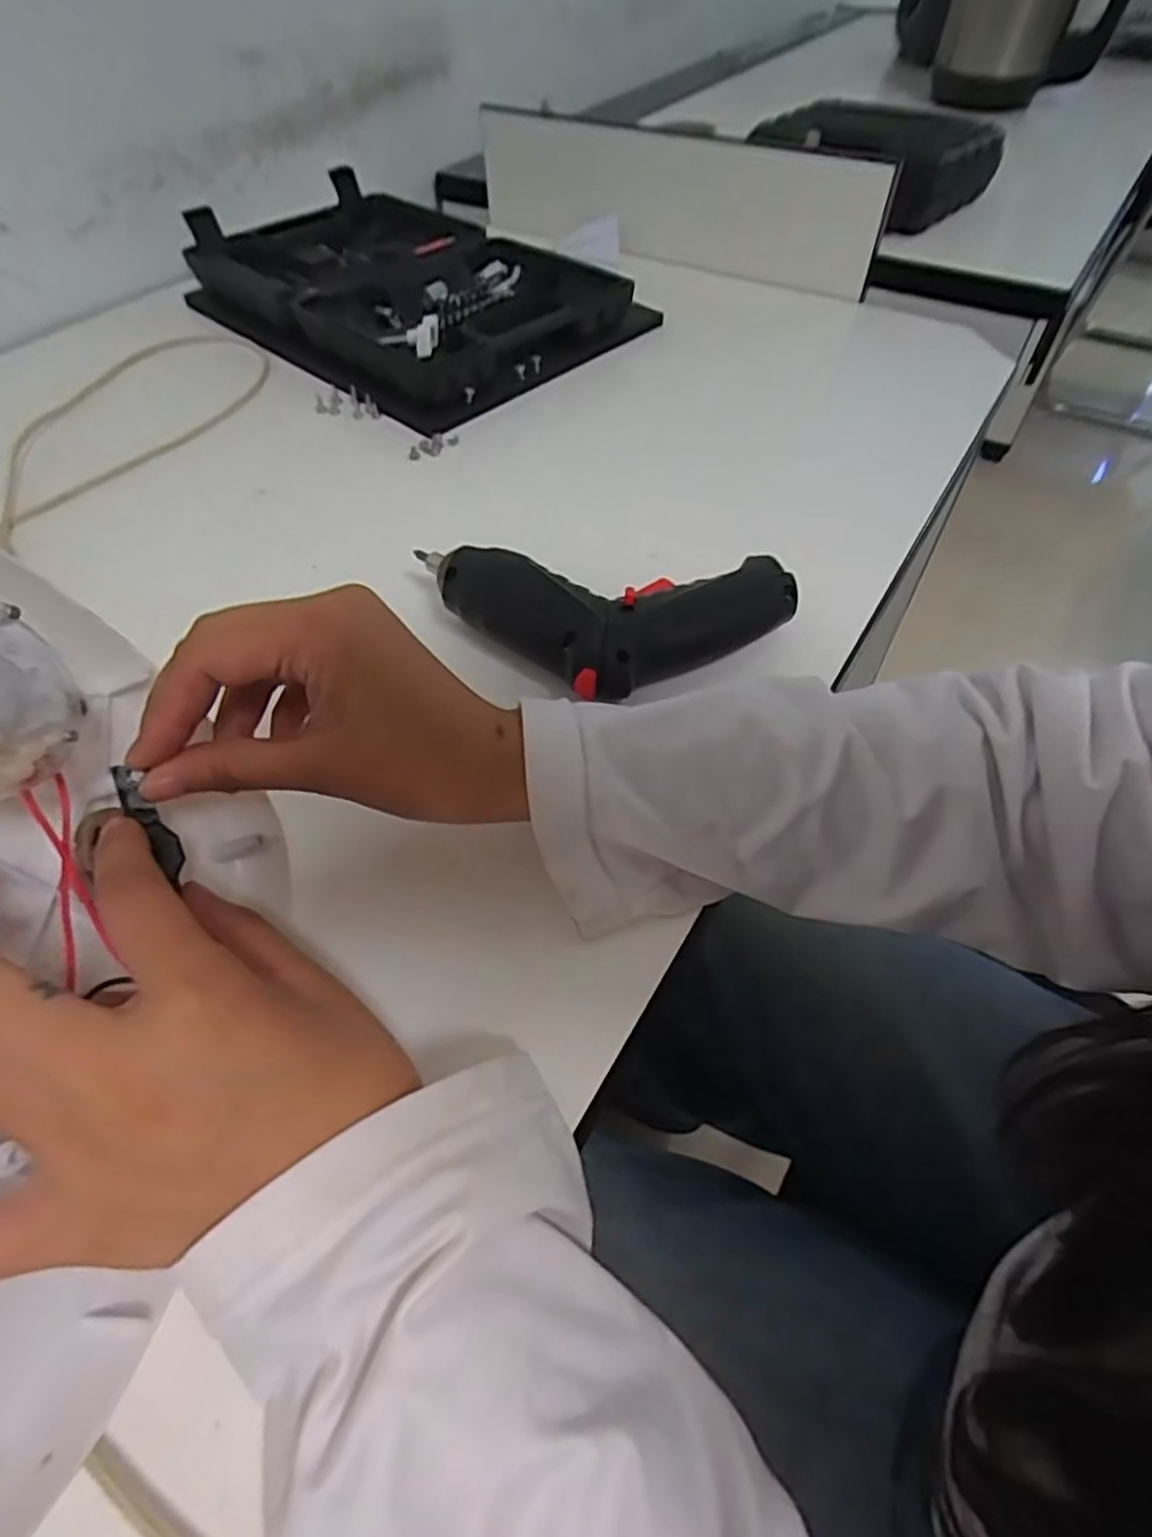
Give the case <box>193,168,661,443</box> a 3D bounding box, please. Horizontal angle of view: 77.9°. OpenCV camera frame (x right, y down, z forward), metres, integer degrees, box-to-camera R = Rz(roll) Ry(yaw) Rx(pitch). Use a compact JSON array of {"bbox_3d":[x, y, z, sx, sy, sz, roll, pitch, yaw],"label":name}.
[{"bbox_3d":[-0.143,-0.406,0.601,0.356,0.046,0.245,39,62,25],"label":"case"}]

